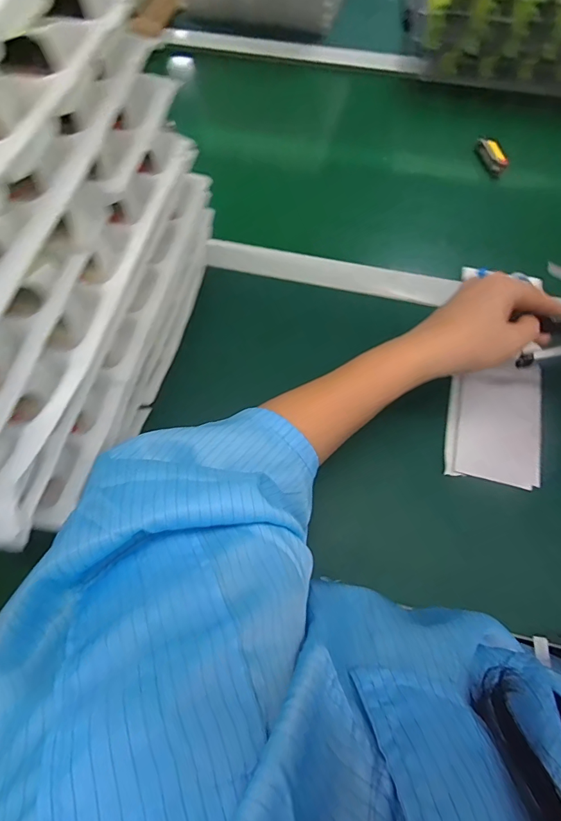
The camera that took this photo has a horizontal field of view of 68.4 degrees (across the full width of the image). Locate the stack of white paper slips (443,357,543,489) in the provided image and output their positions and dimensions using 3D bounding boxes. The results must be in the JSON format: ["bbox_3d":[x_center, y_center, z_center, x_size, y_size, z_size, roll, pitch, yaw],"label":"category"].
[{"bbox_3d":[0.196,0.008,0.377,0.084,0.006,0.120,12,65,7],"label":"stack of white paper slips"}]

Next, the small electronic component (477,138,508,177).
[{"bbox_3d":[0.277,-0.333,0.541,0.021,0.016,0.059,-10,65,-4],"label":"small electronic component"}]

